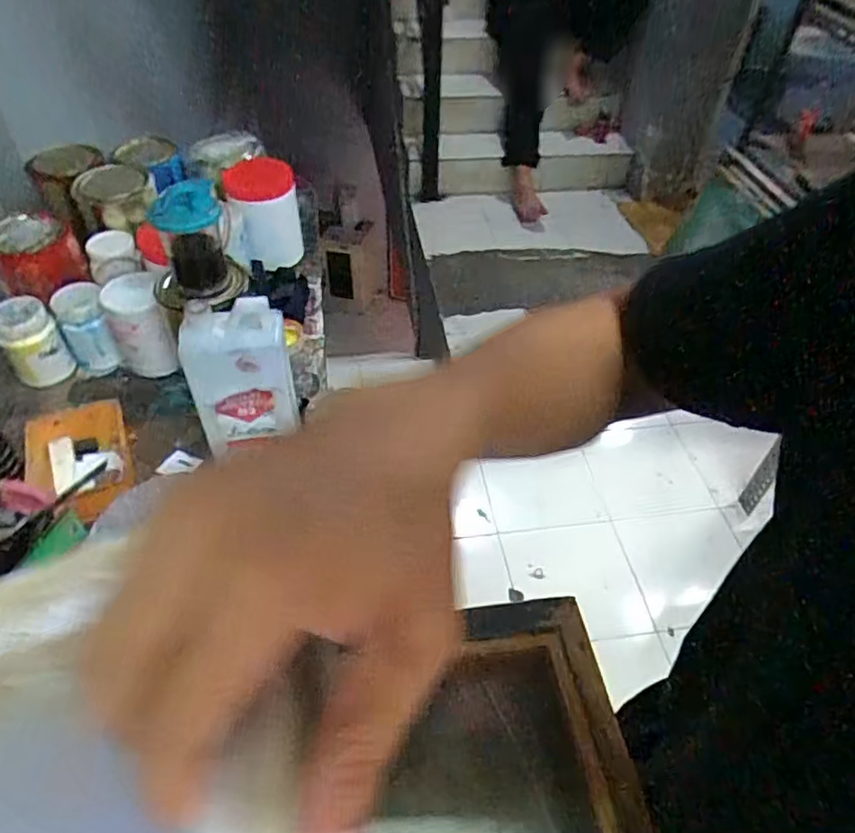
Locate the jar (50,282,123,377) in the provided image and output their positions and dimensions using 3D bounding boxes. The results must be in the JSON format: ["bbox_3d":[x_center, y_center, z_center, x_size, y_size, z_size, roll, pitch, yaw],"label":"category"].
[{"bbox_3d":[-0.437,-0.109,0.804,0.062,0.108,0.066,-27,54,-24],"label":"jar"}]

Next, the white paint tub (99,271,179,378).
[{"bbox_3d":[-0.363,-0.111,0.792,0.072,0.113,0.089,-19,51,-18],"label":"white paint tub"}]

